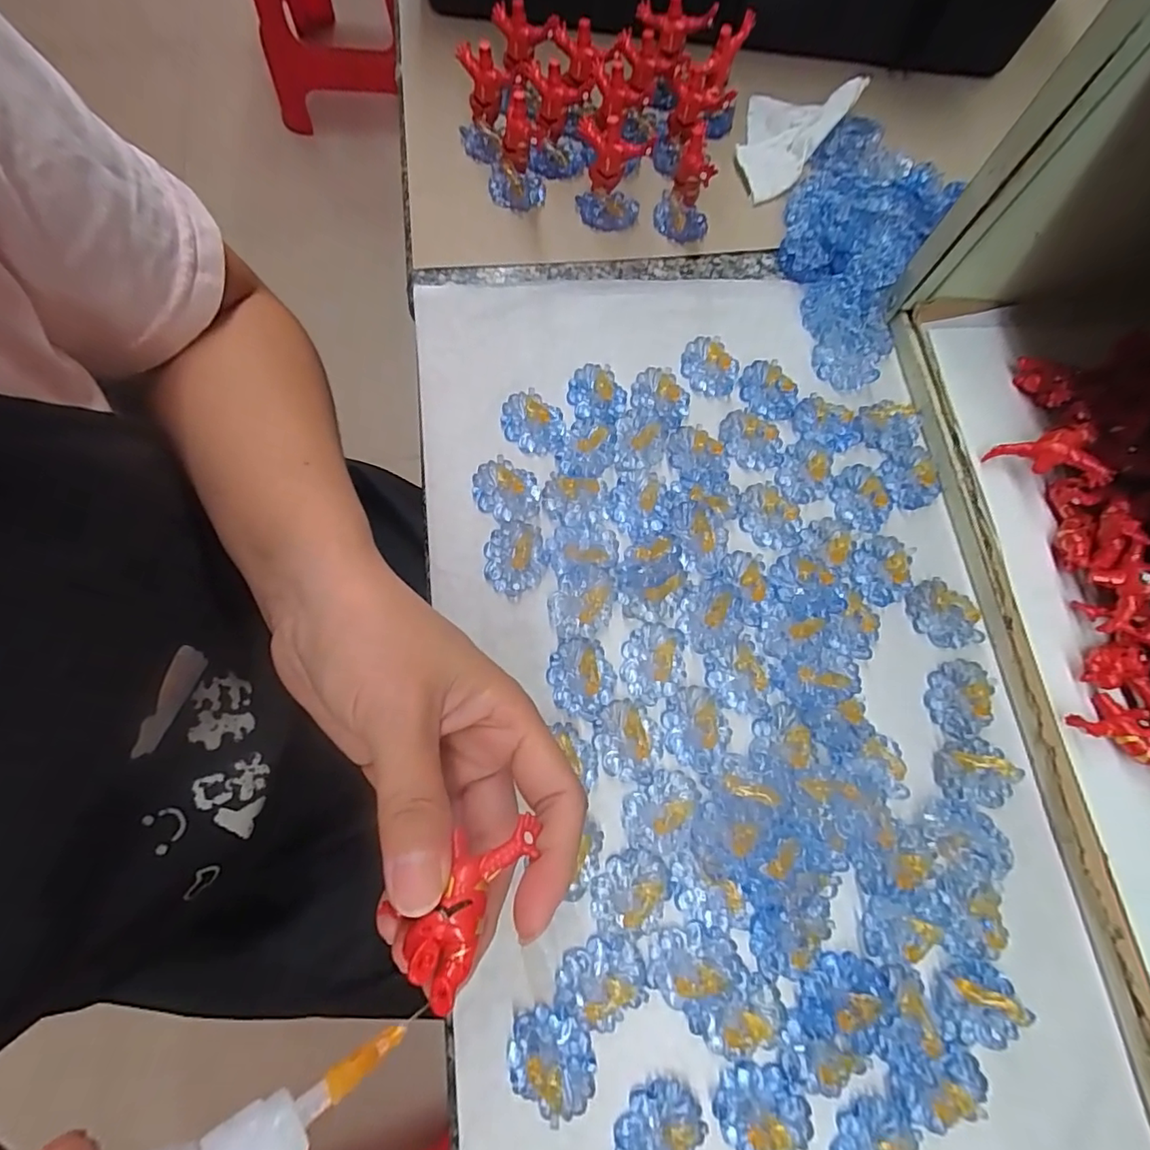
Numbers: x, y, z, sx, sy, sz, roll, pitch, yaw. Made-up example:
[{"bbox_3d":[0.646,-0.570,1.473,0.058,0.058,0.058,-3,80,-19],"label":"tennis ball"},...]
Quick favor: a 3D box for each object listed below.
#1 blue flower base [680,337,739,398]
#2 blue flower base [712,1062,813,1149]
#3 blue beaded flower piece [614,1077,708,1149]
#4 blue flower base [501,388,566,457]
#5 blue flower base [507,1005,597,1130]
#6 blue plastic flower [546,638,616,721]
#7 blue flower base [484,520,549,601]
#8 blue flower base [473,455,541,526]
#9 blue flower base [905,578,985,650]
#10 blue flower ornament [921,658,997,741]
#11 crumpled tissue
[{"bbox_3d":[0.077,-0.118,0.311,0.027,0.007,0.036,-33,77,-10],"label":"blue flower base"},{"bbox_3d":[0.073,0.210,0.211,0.036,0.006,0.029,4,74,-1],"label":"blue flower base"},{"bbox_3d":[0.032,0.217,0.208,0.030,0.004,0.038,36,76,9],"label":"blue beaded flower piece"},{"bbox_3d":[-0.021,-0.082,0.292,0.030,0.005,0.036,-37,78,-11],"label":"blue flower base"},{"bbox_3d":[-0.009,0.191,0.213,0.036,0.006,0.030,34,76,8],"label":"blue flower base"},{"bbox_3d":[0.003,0.048,0.258,0.033,0.004,0.033,0,74,-2],"label":"blue plastic flower"},{"bbox_3d":[-0.030,-0.009,0.270,0.031,0.010,0.038,-17,75,-6],"label":"blue flower base"},{"bbox_3d":[-0.035,-0.044,0.281,0.038,0.007,0.029,33,75,8],"label":"blue flower base"},{"bbox_3d":[0.186,0.021,0.273,0.026,0.010,0.038,-39,78,-12],"label":"blue flower base"},{"bbox_3d":[0.186,0.060,0.263,0.028,0.007,0.036,14,74,2],"label":"blue flower ornament"},{"bbox_3d":[0.134,-0.291,0.354,0.058,0.021,0.106,34,76,8],"label":"crumpled tissue"}]

